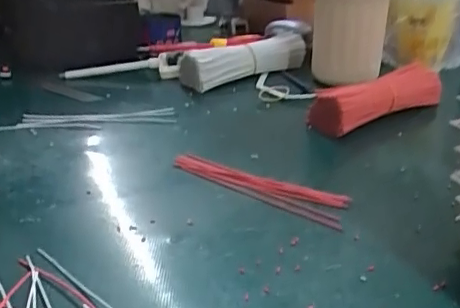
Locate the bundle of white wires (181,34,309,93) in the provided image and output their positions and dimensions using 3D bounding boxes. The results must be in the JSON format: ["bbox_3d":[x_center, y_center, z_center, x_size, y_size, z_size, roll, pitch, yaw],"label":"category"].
[{"bbox_3d":[0.013,-0.093,0.583,0.125,0.036,0.025,-10,25,8],"label":"bundle of white wires"}]

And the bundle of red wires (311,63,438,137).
[{"bbox_3d":[0.125,-0.045,0.485,0.118,0.039,0.033,-14,29,-27],"label":"bundle of red wires"}]

